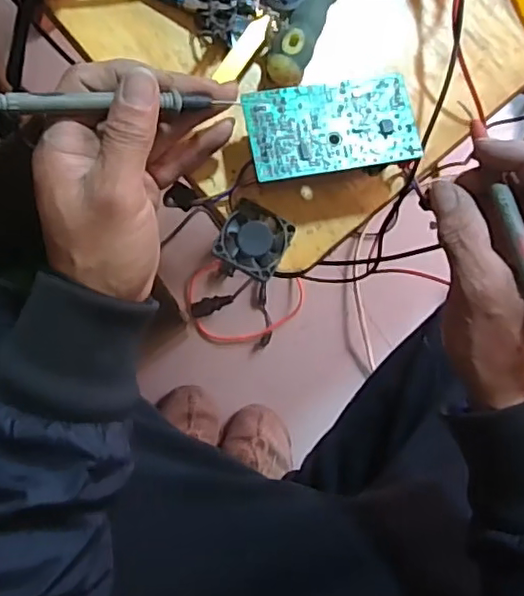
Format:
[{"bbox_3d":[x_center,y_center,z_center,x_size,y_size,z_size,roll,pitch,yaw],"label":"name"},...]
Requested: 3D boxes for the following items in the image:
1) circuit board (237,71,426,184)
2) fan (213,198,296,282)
[{"bbox_3d":[0.042,-0.100,0.348,0.098,0.008,0.055,-9,86,-8],"label":"circuit board"},{"bbox_3d":[-0.005,-0.035,0.365,0.040,0.010,0.039,29,82,-4],"label":"fan"}]

